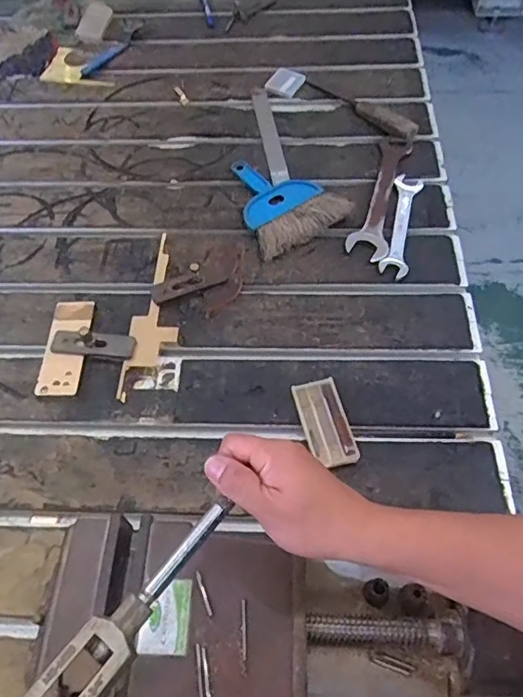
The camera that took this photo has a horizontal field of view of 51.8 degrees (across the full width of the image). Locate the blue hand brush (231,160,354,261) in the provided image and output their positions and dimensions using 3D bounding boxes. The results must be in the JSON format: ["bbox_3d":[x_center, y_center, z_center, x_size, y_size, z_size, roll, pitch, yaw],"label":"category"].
[{"bbox_3d":[0.017,-0.220,0.769,0.137,0.025,0.186,-30,62,-15],"label":"blue hand brush"}]

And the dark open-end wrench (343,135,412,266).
[{"bbox_3d":[0.173,-0.221,0.768,0.054,0.014,0.235,15,61,12],"label":"dark open-end wrench"}]

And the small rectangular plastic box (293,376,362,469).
[{"bbox_3d":[0.070,0.080,0.584,0.048,0.011,0.100,-16,59,-7],"label":"small rectangular plastic box"}]

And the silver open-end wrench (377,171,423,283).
[{"bbox_3d":[0.194,-0.176,0.741,0.037,0.005,0.193,11,60,10],"label":"silver open-end wrench"}]

